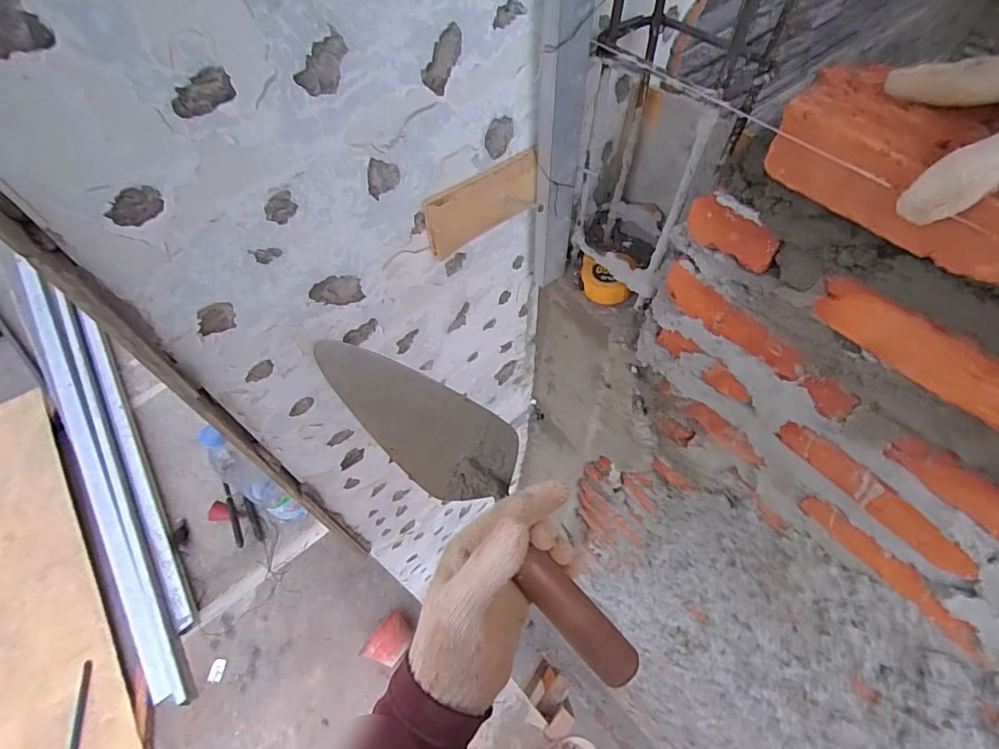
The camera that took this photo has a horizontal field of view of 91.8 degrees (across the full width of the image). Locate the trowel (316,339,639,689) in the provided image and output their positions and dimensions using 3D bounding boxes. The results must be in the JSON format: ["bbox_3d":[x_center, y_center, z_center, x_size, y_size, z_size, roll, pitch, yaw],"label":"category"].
[{"bbox_3d":[-0.008,0.086,0.357,0.073,0.070,0.294,-39,82,-21],"label":"trowel"}]

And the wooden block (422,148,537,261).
[{"bbox_3d":[-0.015,-0.166,0.478,0.128,0.067,0.011,-34,63,-19],"label":"wooden block"}]

